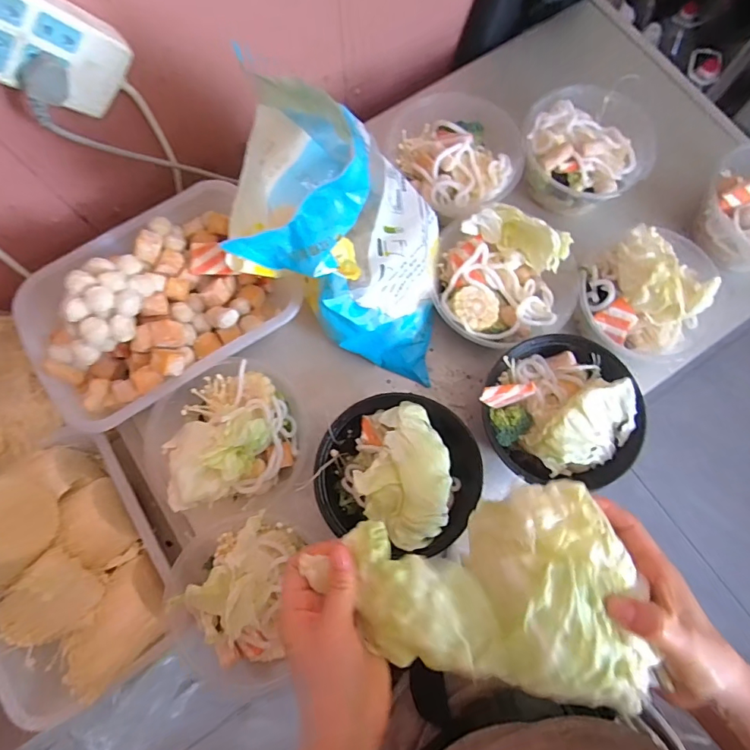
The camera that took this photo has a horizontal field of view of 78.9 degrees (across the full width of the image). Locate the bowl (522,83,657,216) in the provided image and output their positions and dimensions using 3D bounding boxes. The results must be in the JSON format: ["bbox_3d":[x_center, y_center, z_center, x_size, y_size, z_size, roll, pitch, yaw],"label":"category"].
[{"bbox_3d":[0.268,-0.289,0.586,0.156,0.064,0.149,0,76,0],"label":"bowl"}]

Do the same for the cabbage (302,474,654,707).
[{"bbox_3d":[0.085,0.160,0.331,0.190,0.061,0.142,-5,76,-1],"label":"cabbage"}]

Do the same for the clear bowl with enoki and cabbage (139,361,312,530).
[{"bbox_3d":[-0.161,0.071,0.497,0.162,0.091,0.159,0,76,0],"label":"clear bowl with enoki and cabbage"}]

